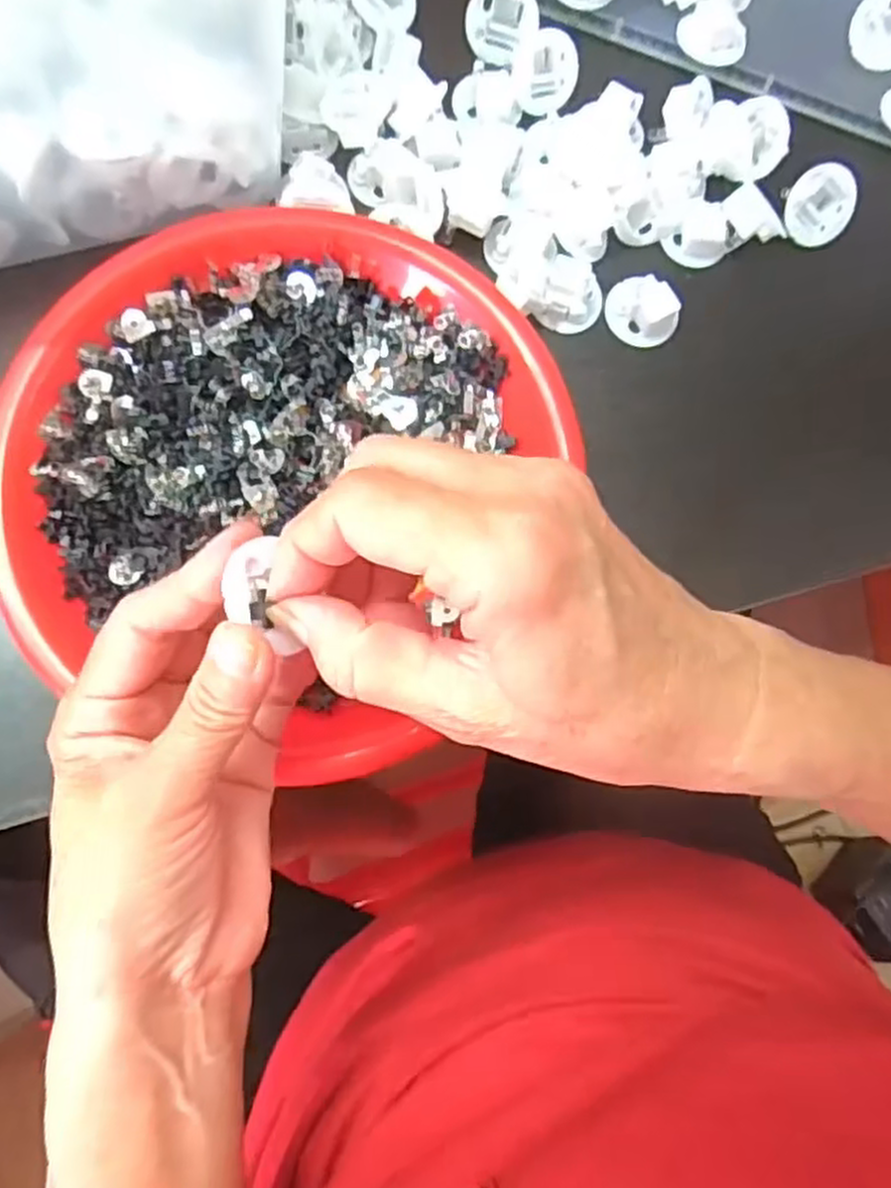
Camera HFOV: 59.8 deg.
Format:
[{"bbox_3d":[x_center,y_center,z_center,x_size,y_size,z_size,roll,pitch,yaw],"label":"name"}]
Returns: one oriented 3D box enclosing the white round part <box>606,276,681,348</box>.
[{"bbox_3d":[0.089,-0.128,0.349,0.033,0.015,0.026,34,80,2],"label":"white round part"}]

